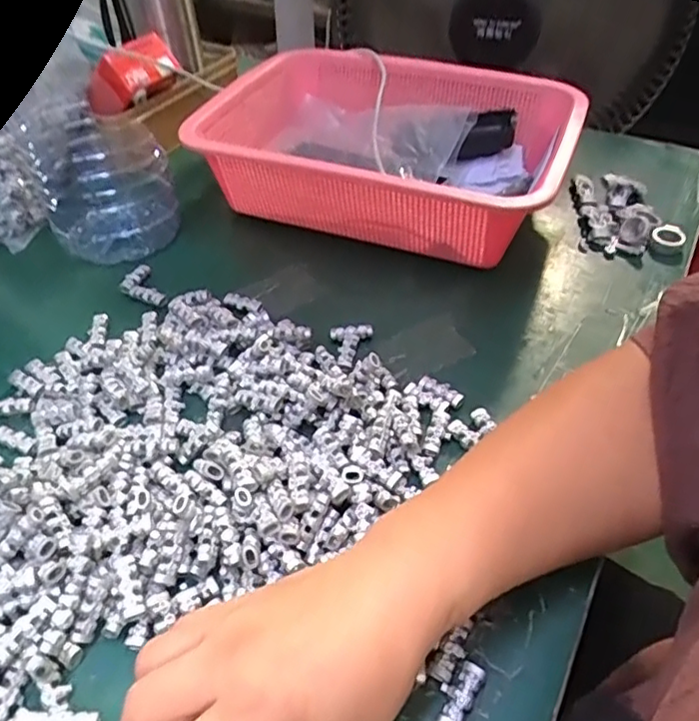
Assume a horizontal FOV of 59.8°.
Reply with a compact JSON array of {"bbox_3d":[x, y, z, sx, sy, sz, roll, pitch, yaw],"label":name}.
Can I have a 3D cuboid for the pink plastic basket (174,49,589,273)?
[{"bbox_3d":[0.032,-0.182,0.532,0.289,0.092,0.210,18,49,18],"label":"pink plastic basket"}]

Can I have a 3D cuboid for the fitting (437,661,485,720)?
[{"bbox_3d":[0.047,0.147,0.266,0.013,0.008,0.030,23,50,22],"label":"fitting"}]

